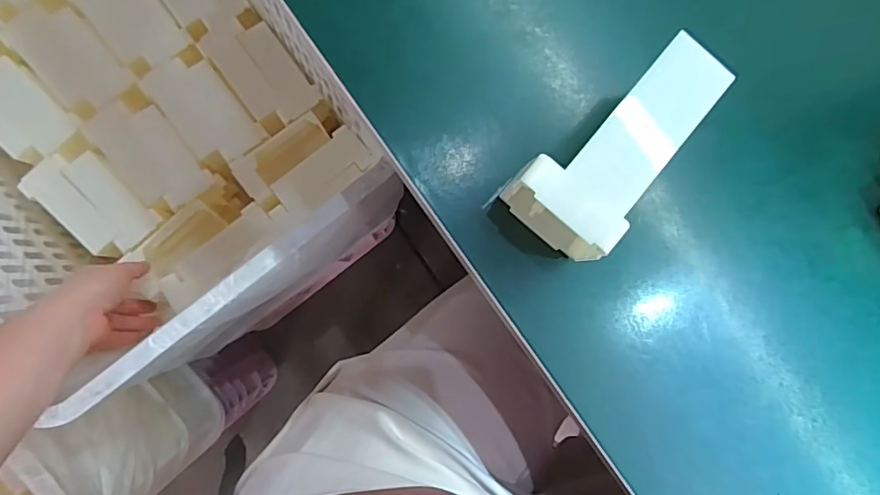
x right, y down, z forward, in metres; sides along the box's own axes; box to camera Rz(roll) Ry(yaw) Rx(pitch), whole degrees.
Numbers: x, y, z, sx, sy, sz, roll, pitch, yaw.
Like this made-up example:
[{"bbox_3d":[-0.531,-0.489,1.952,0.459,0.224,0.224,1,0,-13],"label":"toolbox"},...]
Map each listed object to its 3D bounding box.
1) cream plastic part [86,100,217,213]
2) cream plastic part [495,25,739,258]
[{"bbox_3d":[-0.309,-0.099,0.550,0.071,0.016,0.125,-43,88,-10],"label":"cream plastic part"},{"bbox_3d":[0.088,-0.048,0.257,0.060,0.052,0.107,44,85,-2],"label":"cream plastic part"}]

